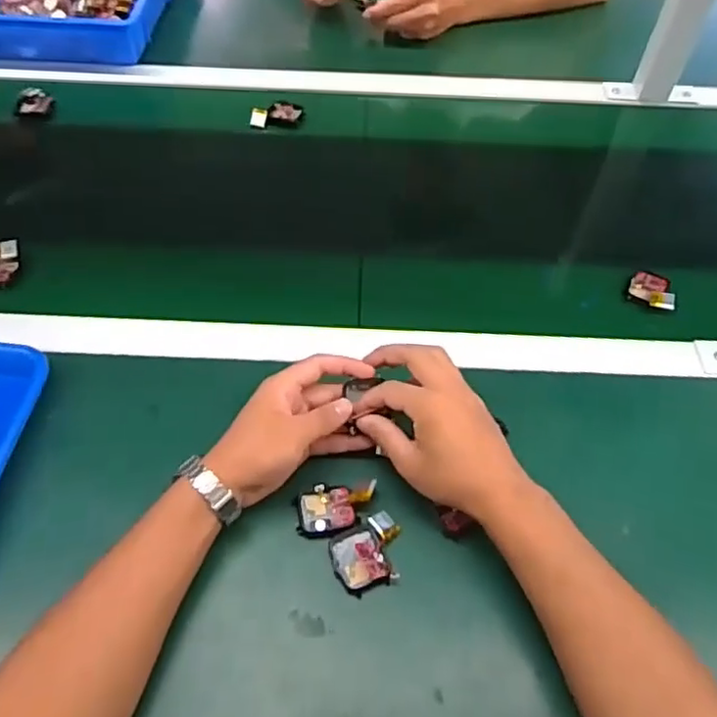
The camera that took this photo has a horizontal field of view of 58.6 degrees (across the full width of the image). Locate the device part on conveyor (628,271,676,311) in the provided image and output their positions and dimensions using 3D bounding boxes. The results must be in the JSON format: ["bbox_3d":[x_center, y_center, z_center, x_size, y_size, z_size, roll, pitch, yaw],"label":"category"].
[{"bbox_3d":[0.294,-0.070,0.639,0.039,0.019,0.053,14,56,9],"label":"device part on conveyor"}]

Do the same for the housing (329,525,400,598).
[{"bbox_3d":[0.000,0.149,0.477,0.038,0.017,0.048,-20,57,-15],"label":"housing"}]

